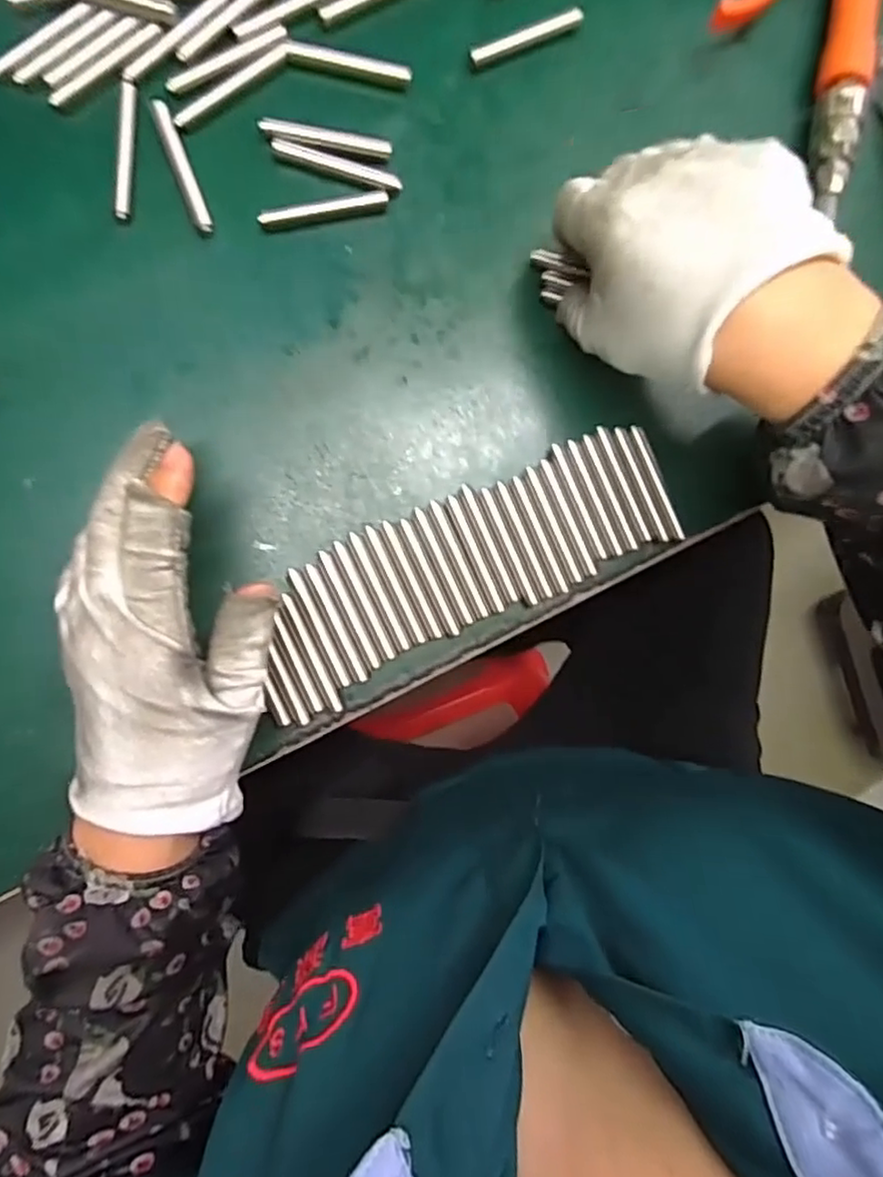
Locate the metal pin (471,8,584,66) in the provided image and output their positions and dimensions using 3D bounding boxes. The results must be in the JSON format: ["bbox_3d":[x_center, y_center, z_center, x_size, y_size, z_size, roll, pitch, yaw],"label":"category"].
[{"bbox_3d":[0.040,-0.260,0.300,0.058,0.007,0.008,-27,93,-5],"label":"metal pin"}]

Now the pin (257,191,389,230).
[{"bbox_3d":[-0.054,-0.174,0.292,0.058,0.008,0.008,-14,92,-5],"label":"pin"}]

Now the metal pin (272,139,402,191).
[{"bbox_3d":[-0.048,-0.194,0.292,0.059,0.007,0.006,17,89,-5],"label":"metal pin"}]

